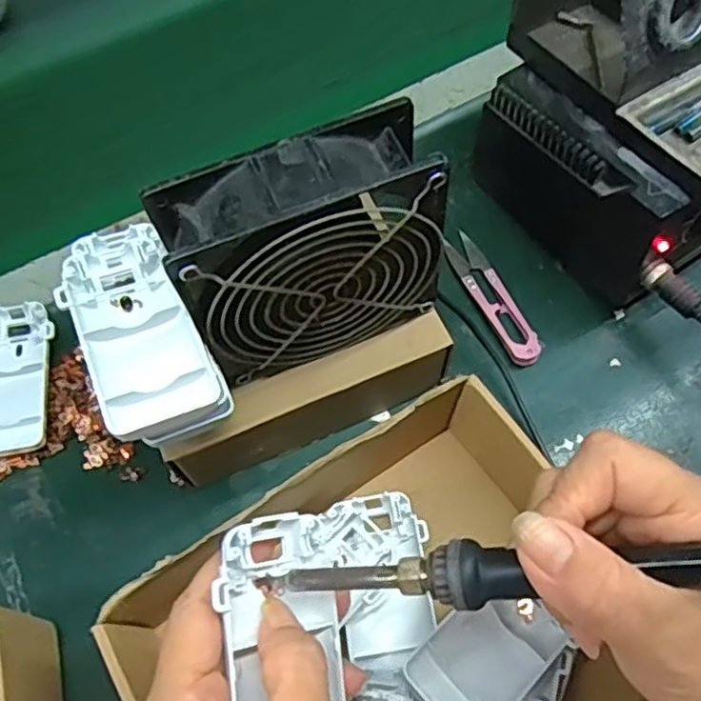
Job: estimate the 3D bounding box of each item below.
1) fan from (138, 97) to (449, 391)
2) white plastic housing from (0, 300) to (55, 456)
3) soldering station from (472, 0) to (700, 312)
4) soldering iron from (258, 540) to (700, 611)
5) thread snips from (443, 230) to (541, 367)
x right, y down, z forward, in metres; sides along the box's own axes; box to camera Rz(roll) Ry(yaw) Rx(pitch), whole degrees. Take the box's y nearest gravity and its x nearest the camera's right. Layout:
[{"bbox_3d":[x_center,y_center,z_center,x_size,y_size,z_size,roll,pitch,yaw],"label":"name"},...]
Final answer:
[{"bbox_3d":[-0.018,-0.043,0.317,0.117,0.113,0.045,-22,65,-9],"label":"fan"},{"bbox_3d":[-0.205,0.017,0.409,0.045,0.020,0.098,-11,64,-3],"label":"white plastic housing"},{"bbox_3d":[0.157,-0.136,0.398,0.103,0.158,0.172,-32,67,-13],"label":"soldering station"},{"bbox_3d":[0.067,0.074,0.225,0.207,0.021,0.019,-8,62,16],"label":"soldering iron"},{"bbox_3d":[0.091,-0.035,0.433,0.023,0.011,0.102,-22,65,-9],"label":"thread snips"}]

